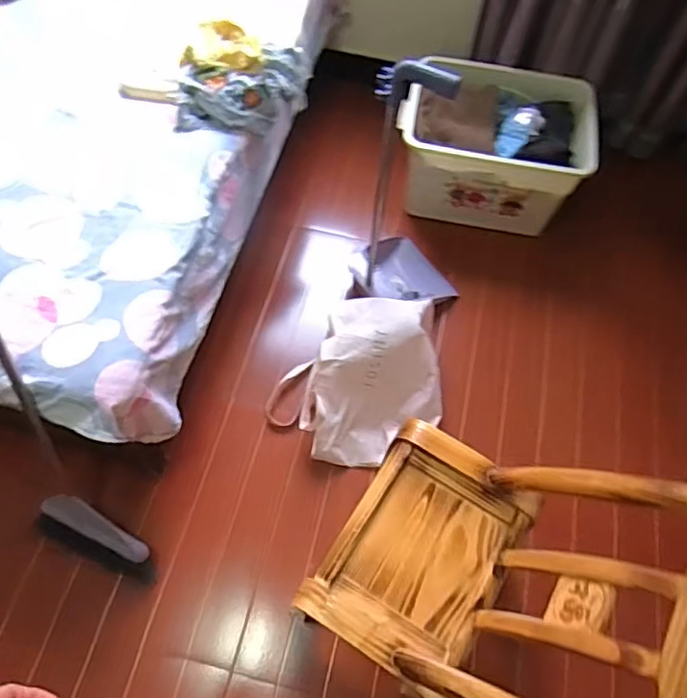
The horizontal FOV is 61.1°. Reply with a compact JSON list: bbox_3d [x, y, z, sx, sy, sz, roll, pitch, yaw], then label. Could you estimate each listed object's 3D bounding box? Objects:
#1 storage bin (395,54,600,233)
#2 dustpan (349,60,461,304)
[{"bbox_3d":[0.399,-0.559,1.614,0.490,0.278,0.333,10,64,4],"label":"storage bin"},{"bbox_3d":[0.181,-0.347,1.301,0.268,0.736,0.222,13,64,6],"label":"dustpan"}]

